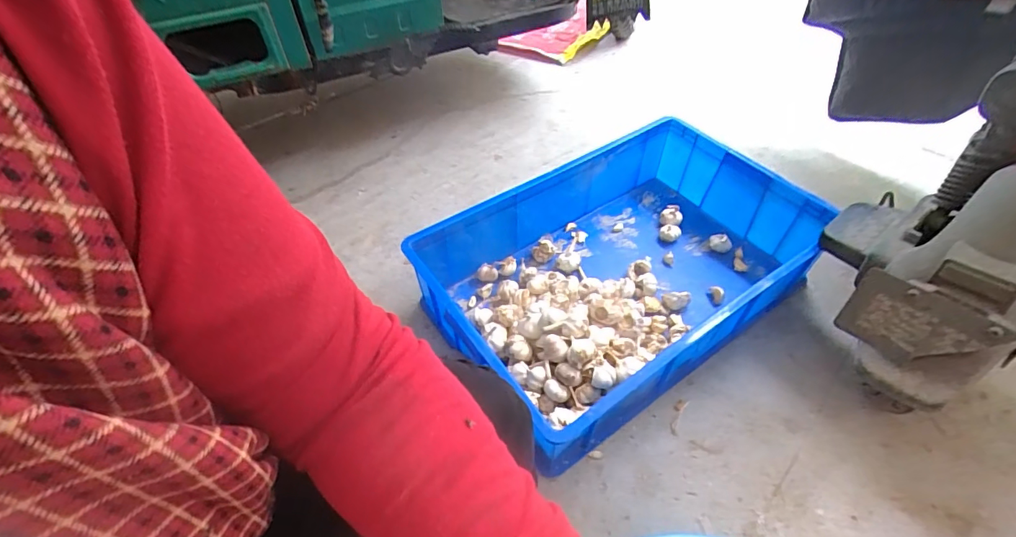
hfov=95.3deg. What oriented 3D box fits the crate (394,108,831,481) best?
[{"bbox_3d":[0.207,-0.020,0.896,0.694,0.180,0.469,-30,54,-20],"label":"crate"}]

